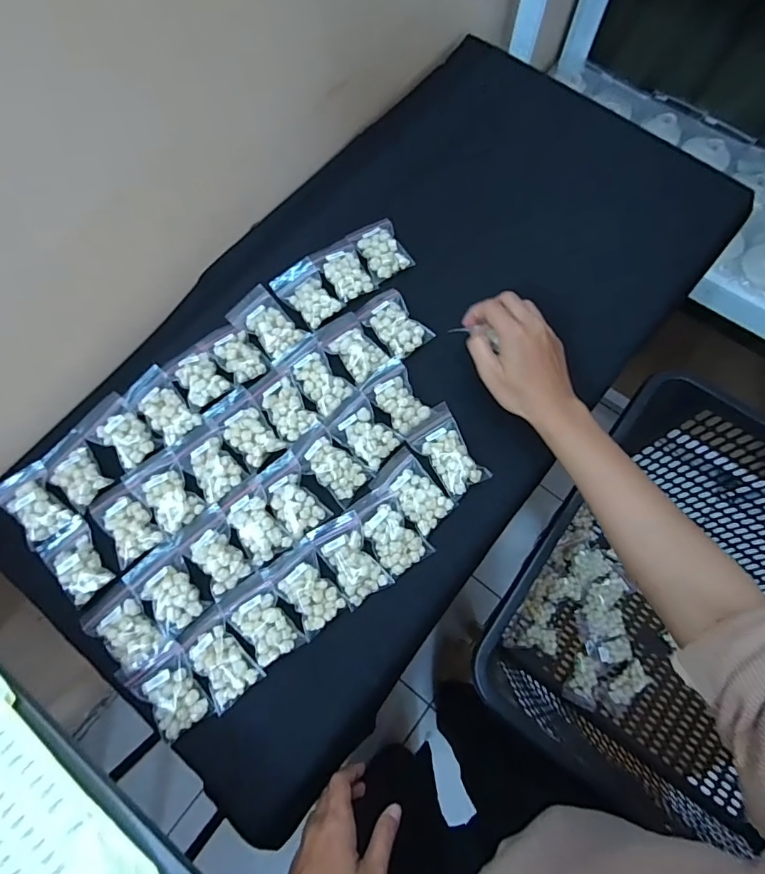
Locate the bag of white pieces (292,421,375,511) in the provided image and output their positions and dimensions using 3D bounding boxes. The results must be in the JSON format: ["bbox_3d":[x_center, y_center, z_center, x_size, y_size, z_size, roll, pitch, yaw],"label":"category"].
[{"bbox_3d":[-0.047,0.025,0.432,0.042,0.015,0.072,-43,78,-11],"label":"bag of white pieces"}]

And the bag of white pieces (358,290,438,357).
[{"bbox_3d":[0.011,-0.115,0.472,0.048,0.013,0.071,-34,77,-9],"label":"bag of white pieces"}]

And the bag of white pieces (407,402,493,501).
[{"bbox_3d":[0.061,0.012,0.432,0.046,0.012,0.079,-33,76,-8],"label":"bag of white pieces"}]

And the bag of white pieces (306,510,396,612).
[{"bbox_3d":[-0.028,0.104,0.410,0.044,0.018,0.074,-32,76,-8],"label":"bag of white pieces"}]

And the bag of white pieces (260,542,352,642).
[{"bbox_3d":[-0.065,0.130,0.401,0.045,0.017,0.070,-35,77,-9],"label":"bag of white pieces"}]

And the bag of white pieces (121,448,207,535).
[{"bbox_3d":[-0.196,0.048,0.428,0.045,0.013,0.072,-39,77,-10],"label":"bag of white pieces"}]

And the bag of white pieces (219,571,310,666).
[{"bbox_3d":[-0.102,0.154,0.395,0.045,0.015,0.069,-35,77,-9],"label":"bag of white pieces"}]

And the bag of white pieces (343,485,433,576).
[{"bbox_3d":[0.007,0.081,0.413,0.043,0.012,0.071,-31,76,-8],"label":"bag of white pieces"}]

